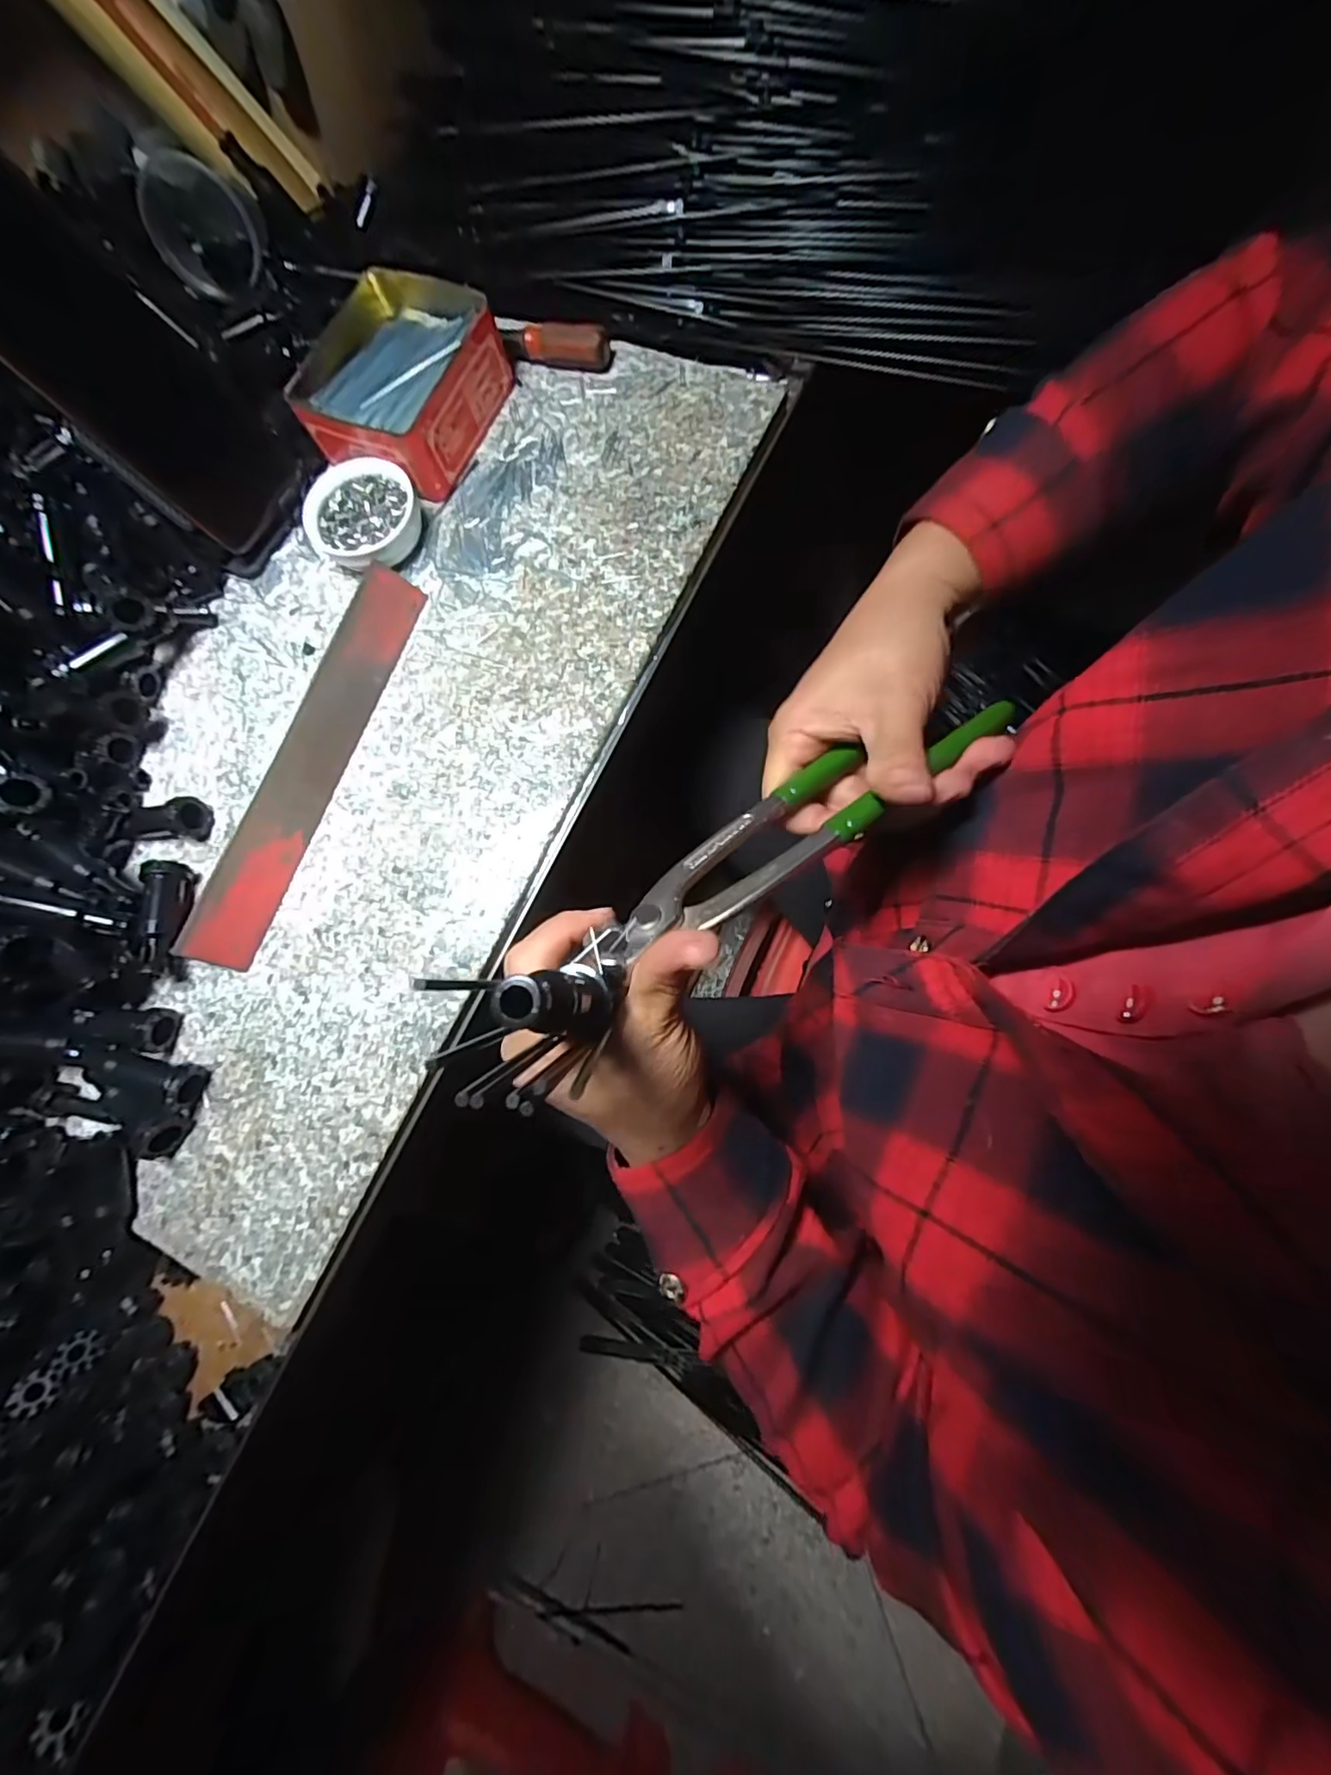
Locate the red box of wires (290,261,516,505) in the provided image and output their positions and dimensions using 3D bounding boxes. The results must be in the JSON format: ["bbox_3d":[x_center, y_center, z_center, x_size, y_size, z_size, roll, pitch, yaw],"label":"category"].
[{"bbox_3d":[-0.179,-0.337,0.391,0.110,0.040,0.122,22,81,10],"label":"red box of wires"}]

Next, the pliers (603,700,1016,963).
[{"bbox_3d":[0.055,-0.028,0.236,0.188,0.021,0.034,-33,79,-12],"label":"pliers"}]

